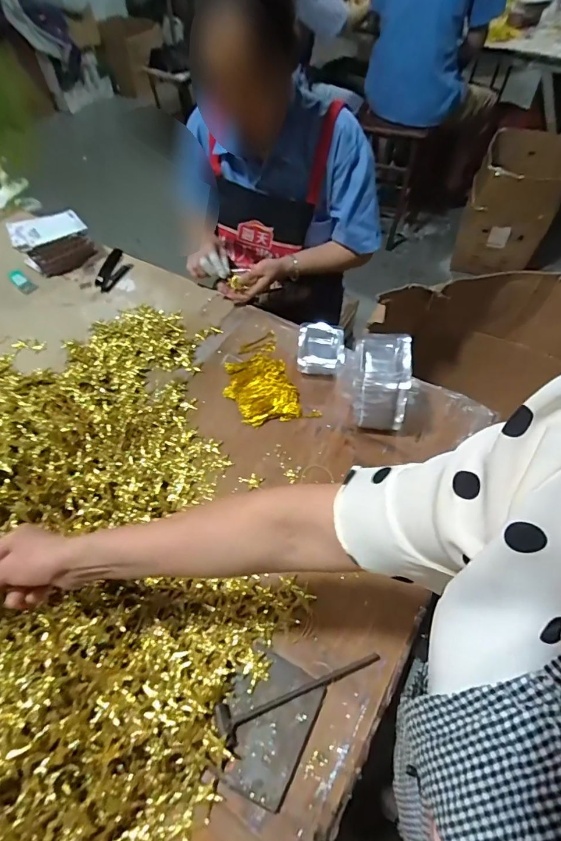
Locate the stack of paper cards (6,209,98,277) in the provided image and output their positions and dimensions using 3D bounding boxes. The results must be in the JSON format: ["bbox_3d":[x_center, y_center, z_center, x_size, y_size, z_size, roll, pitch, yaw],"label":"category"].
[{"bbox_3d":[-0.509,-0.401,0.939,0.152,0.092,0.087,-24,58,-14],"label":"stack of paper cards"}]

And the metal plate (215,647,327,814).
[{"bbox_3d":[-0.017,0.347,0.477,0.097,0.011,0.132,26,59,10],"label":"metal plate"}]

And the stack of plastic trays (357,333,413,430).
[{"bbox_3d":[0.160,-0.056,0.671,0.083,0.142,0.104,8,56,7],"label":"stack of plastic trays"}]

